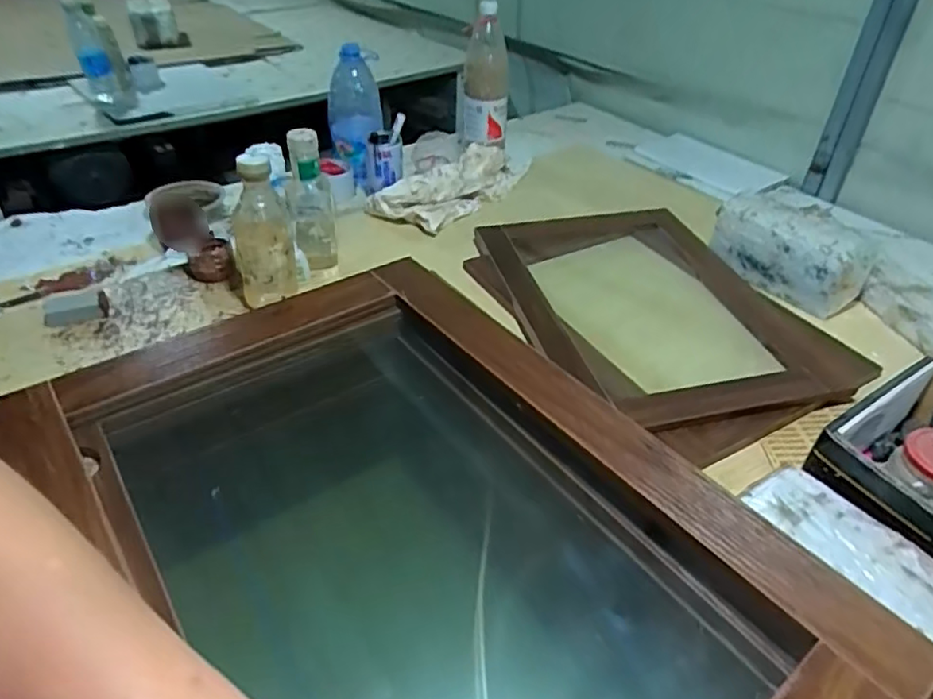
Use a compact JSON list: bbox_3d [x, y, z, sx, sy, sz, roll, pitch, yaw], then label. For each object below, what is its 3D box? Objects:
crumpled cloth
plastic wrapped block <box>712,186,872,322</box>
[{"bbox_3d":[-0.009,-0.322,1.155,0.139,0.083,0.364,26,45,27],"label":"crumpled cloth"},{"bbox_3d":[0.484,-0.151,0.953,0.095,0.106,0.221,-27,47,-31],"label":"plastic wrapped block"}]

